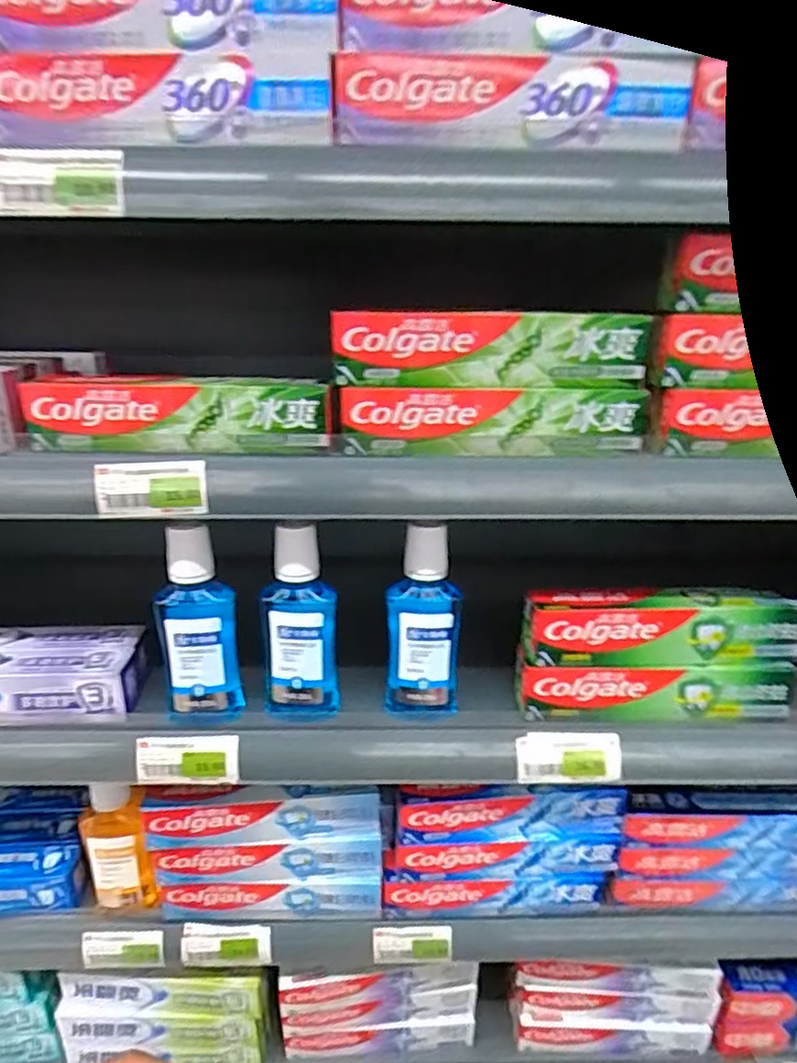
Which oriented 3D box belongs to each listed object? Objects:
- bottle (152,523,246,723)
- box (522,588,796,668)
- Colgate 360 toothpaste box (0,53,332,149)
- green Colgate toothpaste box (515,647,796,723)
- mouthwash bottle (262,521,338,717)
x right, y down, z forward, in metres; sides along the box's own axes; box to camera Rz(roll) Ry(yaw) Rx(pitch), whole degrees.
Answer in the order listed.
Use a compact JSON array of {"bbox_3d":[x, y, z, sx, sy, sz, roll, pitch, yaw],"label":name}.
[{"bbox_3d":[-0.175,0.080,0.549,0.065,0.179,0.039,-7,23,-18],"label":"bottle"},{"bbox_3d":[0.231,0.084,0.559,0.234,0.059,0.034,0,22,-1],"label":"box"},{"bbox_3d":[-0.160,-0.279,0.409,0.228,0.057,0.045,1,22,1],"label":"Colgate 360 toothpaste box"},{"bbox_3d":[0.229,0.140,0.569,0.238,0.052,0.034,1,22,0],"label":"green Colgate toothpaste box"},{"bbox_3d":[-0.087,0.079,0.555,0.064,0.179,0.035,-3,22,-9],"label":"mouthwash bottle"}]

